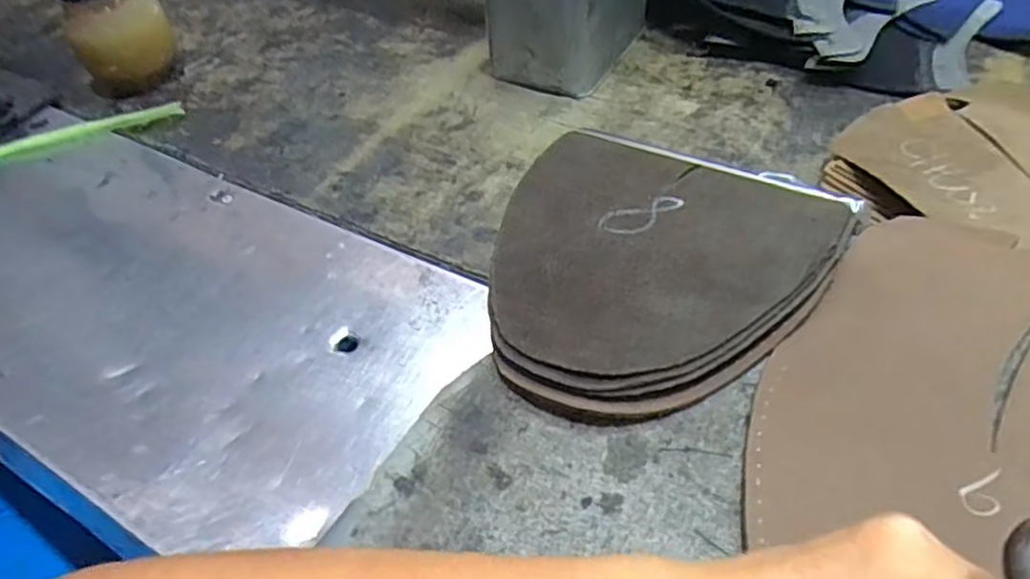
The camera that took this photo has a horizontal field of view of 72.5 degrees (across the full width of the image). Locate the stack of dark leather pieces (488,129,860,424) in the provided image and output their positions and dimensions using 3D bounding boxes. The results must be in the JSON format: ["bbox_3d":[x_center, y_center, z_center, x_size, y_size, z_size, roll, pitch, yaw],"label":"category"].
[{"bbox_3d":[0.065,-0.013,0.357,0.164,0.026,0.174,22,53,25],"label":"stack of dark leather pieces"}]

